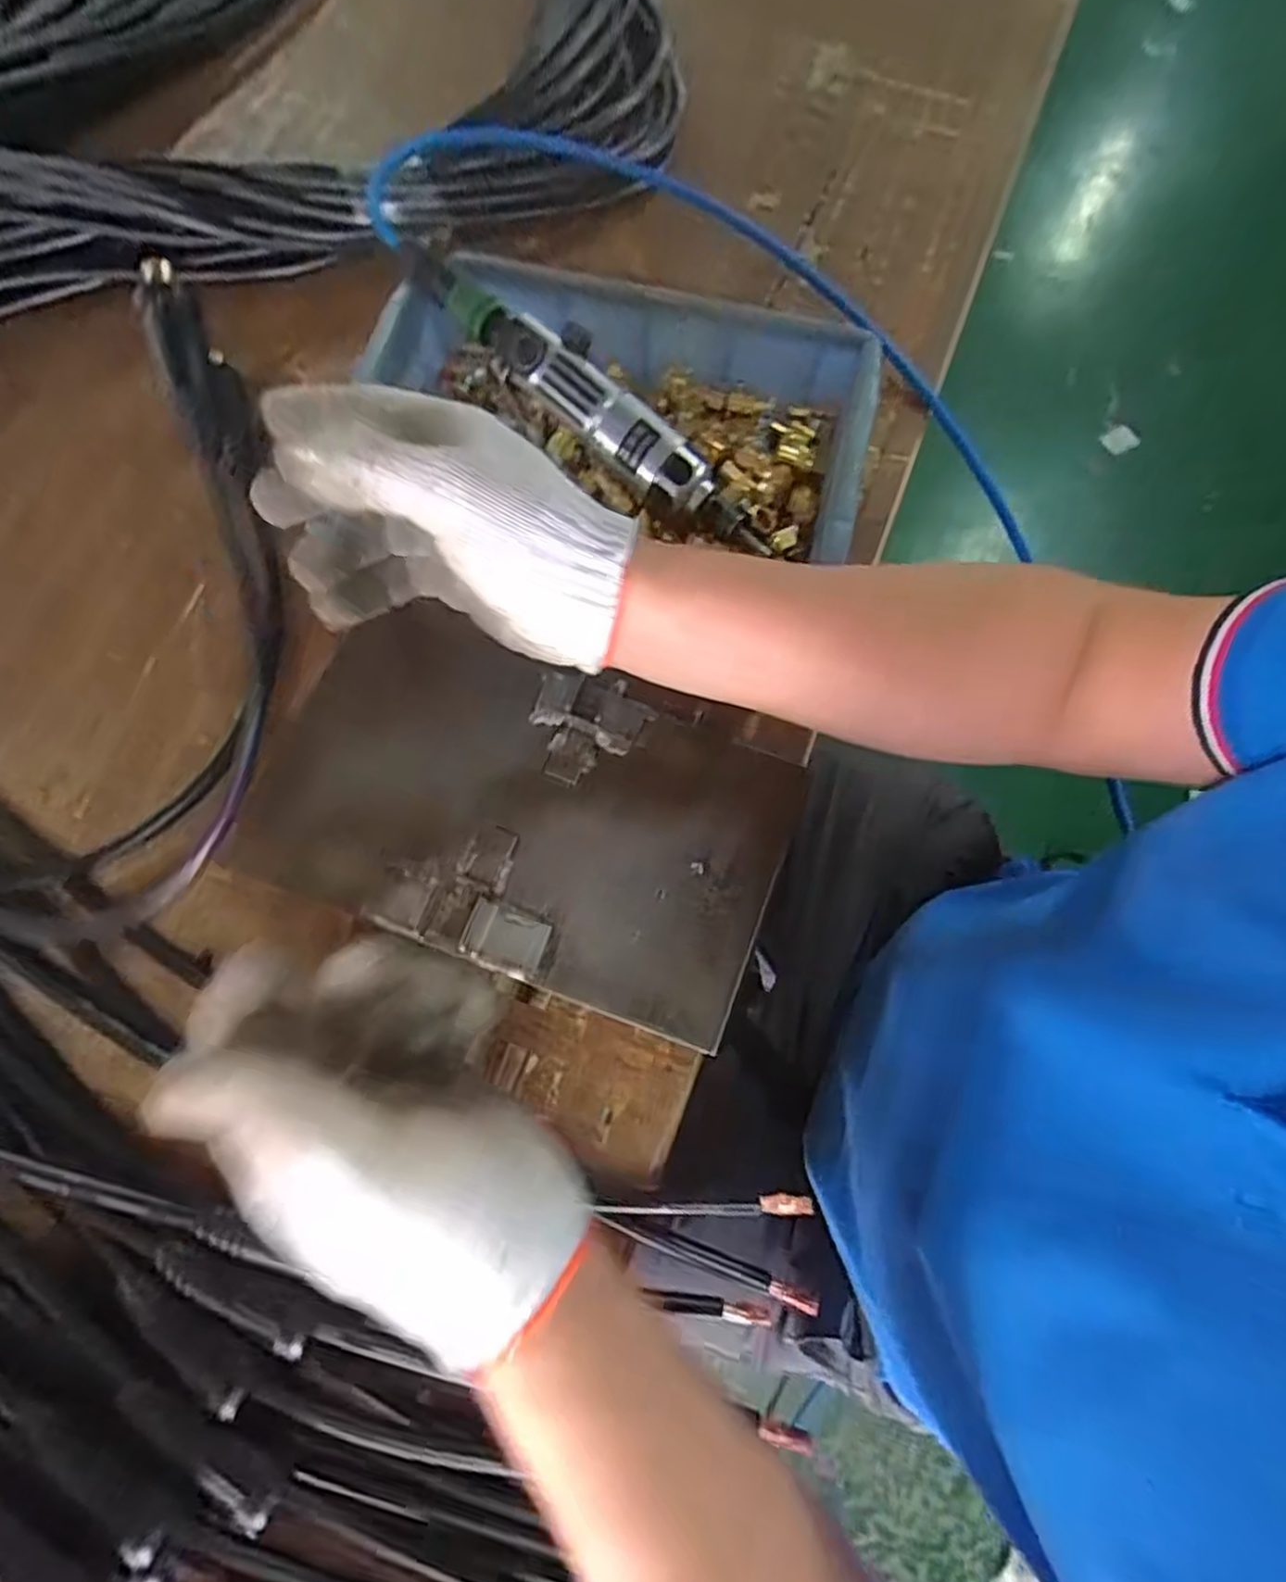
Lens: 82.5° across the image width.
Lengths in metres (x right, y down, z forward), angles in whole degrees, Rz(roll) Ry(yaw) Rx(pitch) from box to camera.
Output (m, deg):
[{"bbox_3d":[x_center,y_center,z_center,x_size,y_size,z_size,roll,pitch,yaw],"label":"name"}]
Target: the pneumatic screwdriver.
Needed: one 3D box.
[{"bbox_3d":[-0.033,-0.231,0.432,0.253,0.048,0.038,42,76,12],"label":"pneumatic screwdriver"}]

